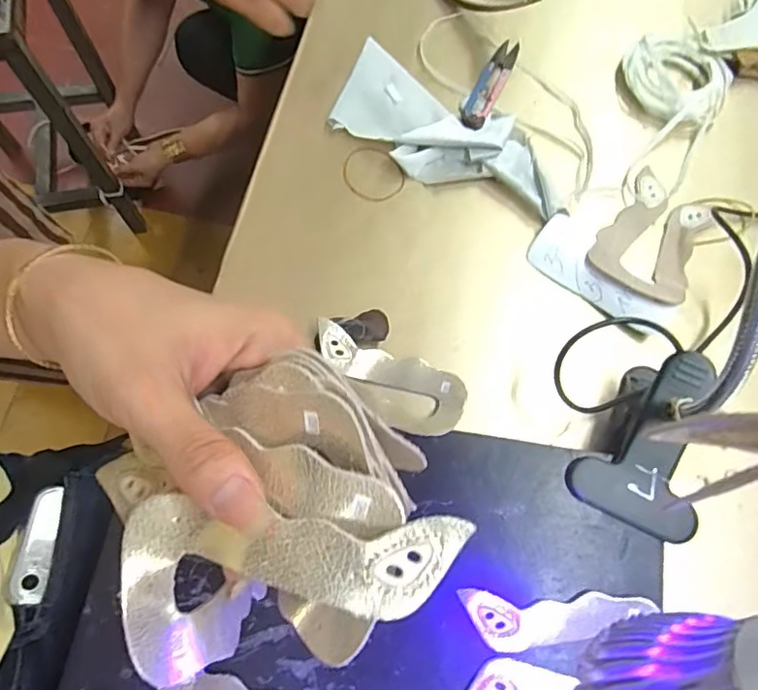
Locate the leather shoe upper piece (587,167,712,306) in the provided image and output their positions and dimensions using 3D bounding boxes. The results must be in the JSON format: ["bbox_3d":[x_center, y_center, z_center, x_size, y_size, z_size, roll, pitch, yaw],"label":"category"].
[{"bbox_3d":[0.198,-0.080,0.392,0.068,0.015,0.106,26,72,9],"label":"leather shoe upper piece"}]

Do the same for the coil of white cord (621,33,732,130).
[{"bbox_3d":[0.244,-0.216,0.440,0.081,0.020,0.084,0,69,0],"label":"coil of white cord"}]

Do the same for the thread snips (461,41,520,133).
[{"bbox_3d":[0.090,-0.210,0.435,0.021,0.004,0.101,23,71,8],"label":"thread snips"}]

